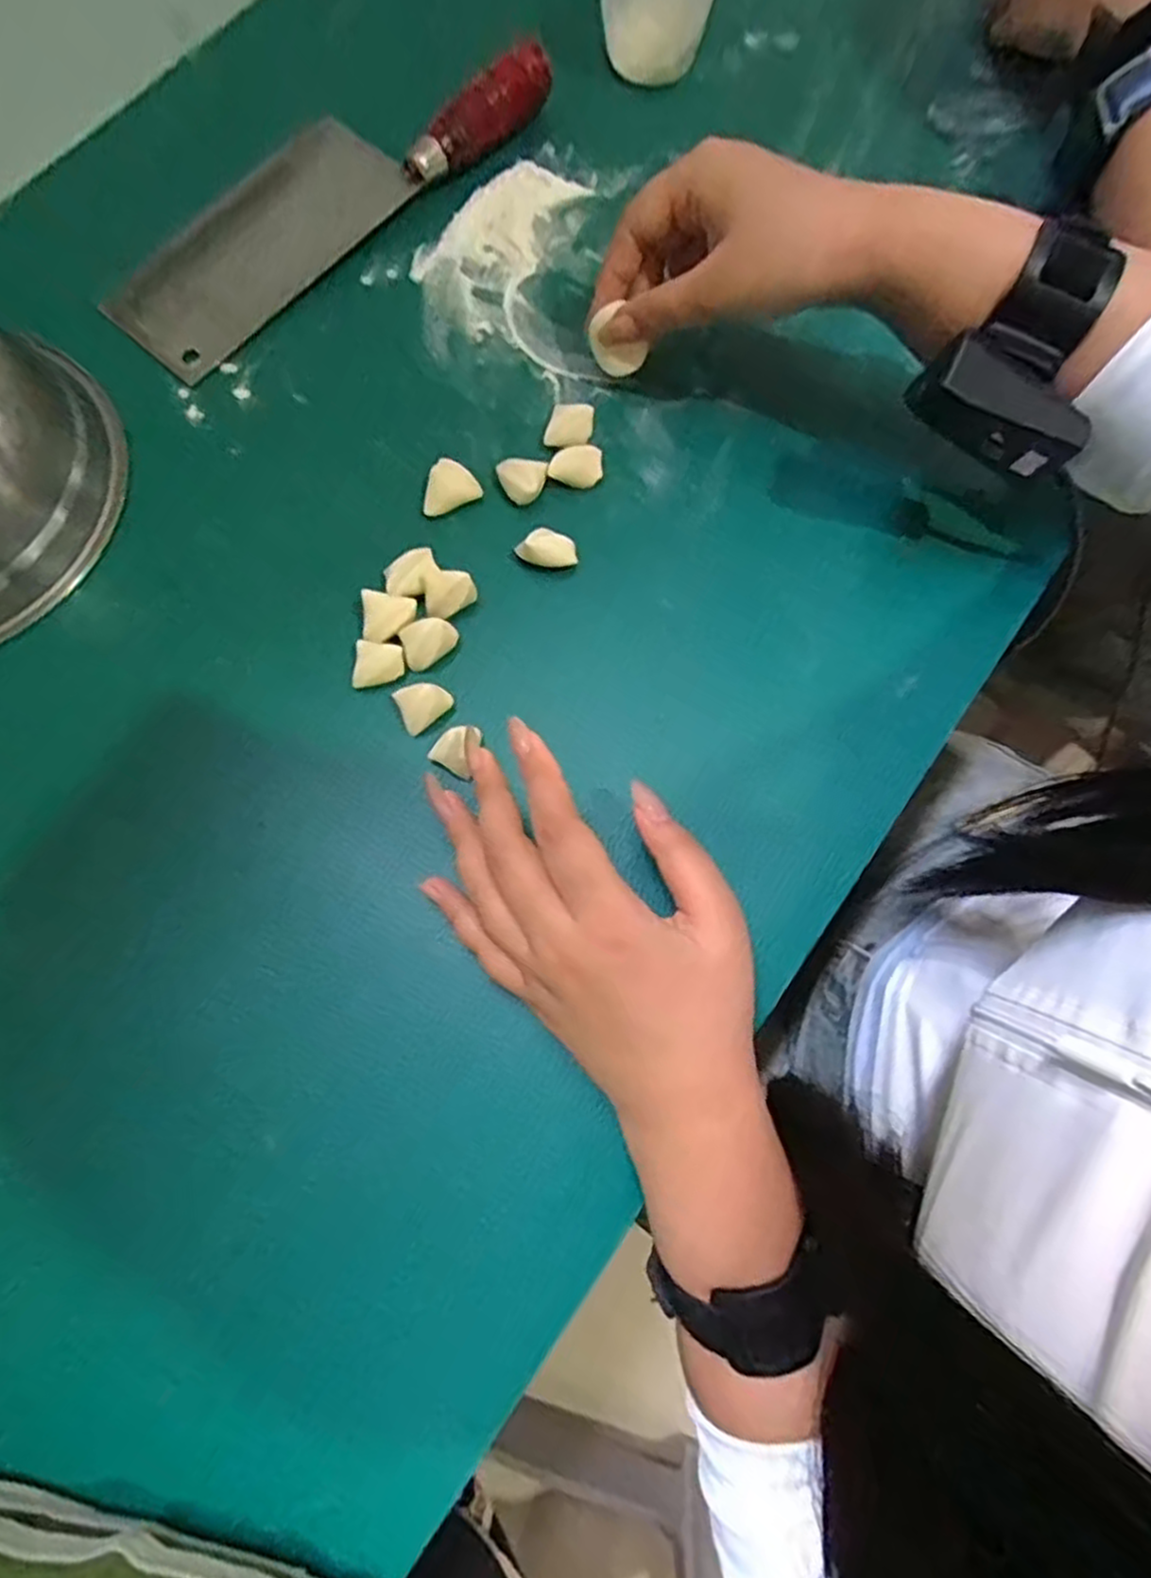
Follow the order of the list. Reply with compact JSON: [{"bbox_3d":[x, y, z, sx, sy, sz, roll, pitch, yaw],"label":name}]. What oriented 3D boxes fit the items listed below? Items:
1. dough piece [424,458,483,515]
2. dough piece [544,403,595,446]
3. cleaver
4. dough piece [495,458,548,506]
[{"bbox_3d":[-0.064,-0.152,0.372,0.029,0.013,0.019,-25,78,-8],"label":"dough piece"},{"bbox_3d":[-0.003,-0.187,0.384,0.023,0.011,0.023,14,76,2],"label":"dough piece"},{"bbox_3d":[-0.138,-0.336,0.407,0.266,0.034,0.076,-43,81,-11],"label":"cleaver"},{"bbox_3d":[-0.027,-0.155,0.374,0.025,0.010,0.023,0,76,-2],"label":"dough piece"}]

